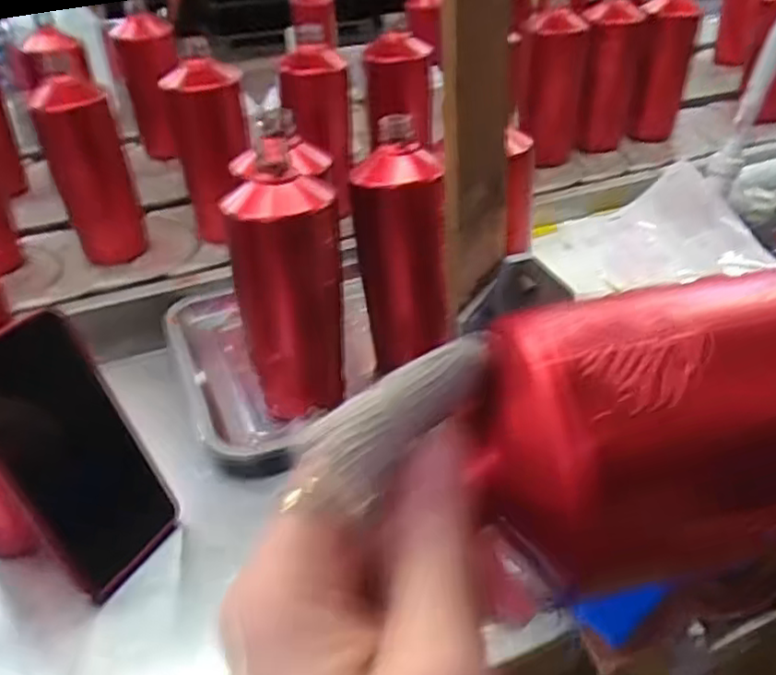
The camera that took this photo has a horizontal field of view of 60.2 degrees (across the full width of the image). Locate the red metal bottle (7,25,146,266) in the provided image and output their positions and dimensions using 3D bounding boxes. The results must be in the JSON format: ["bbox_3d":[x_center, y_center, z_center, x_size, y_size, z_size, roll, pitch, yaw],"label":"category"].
[{"bbox_3d":[-0.314,-0.186,0.698,0.073,0.236,0.068,-17,38,-19],"label":"red metal bottle"}]

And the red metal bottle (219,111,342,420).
[{"bbox_3d":[-0.072,-0.043,0.501,0.072,0.201,0.069,-5,35,-3],"label":"red metal bottle"}]

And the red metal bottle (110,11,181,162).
[{"bbox_3d":[-0.339,-0.366,0.975,0.076,0.186,0.087,-14,35,-15],"label":"red metal bottle"}]

